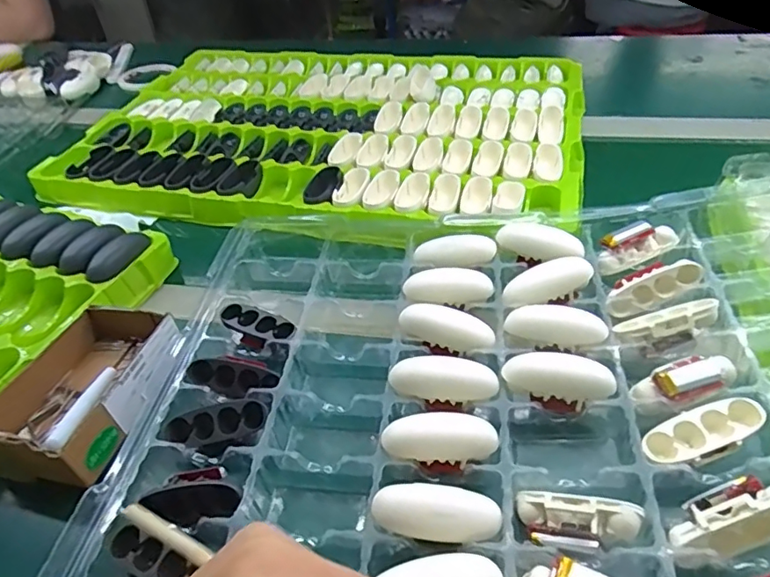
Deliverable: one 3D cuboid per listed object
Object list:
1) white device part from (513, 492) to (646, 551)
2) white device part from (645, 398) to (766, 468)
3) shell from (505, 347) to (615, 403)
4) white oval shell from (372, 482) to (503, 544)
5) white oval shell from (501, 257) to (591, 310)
[{"bbox_3d":[0.098,0.120,0.285,0.061,0.014,0.026,-8,36,28],"label":"white device part"},{"bbox_3d":[0.174,0.080,0.302,0.063,0.012,0.026,-23,42,1],"label":"white device part"},{"bbox_3d":[0.108,0.052,0.342,0.064,0.019,0.020,7,42,15],"label":"shell"},{"bbox_3d":[0.027,0.114,0.289,0.064,0.012,0.026,2,41,9],"label":"white oval shell"},{"bbox_3d":[0.119,-0.005,0.409,0.064,0.022,0.019,-21,40,7],"label":"white oval shell"}]

